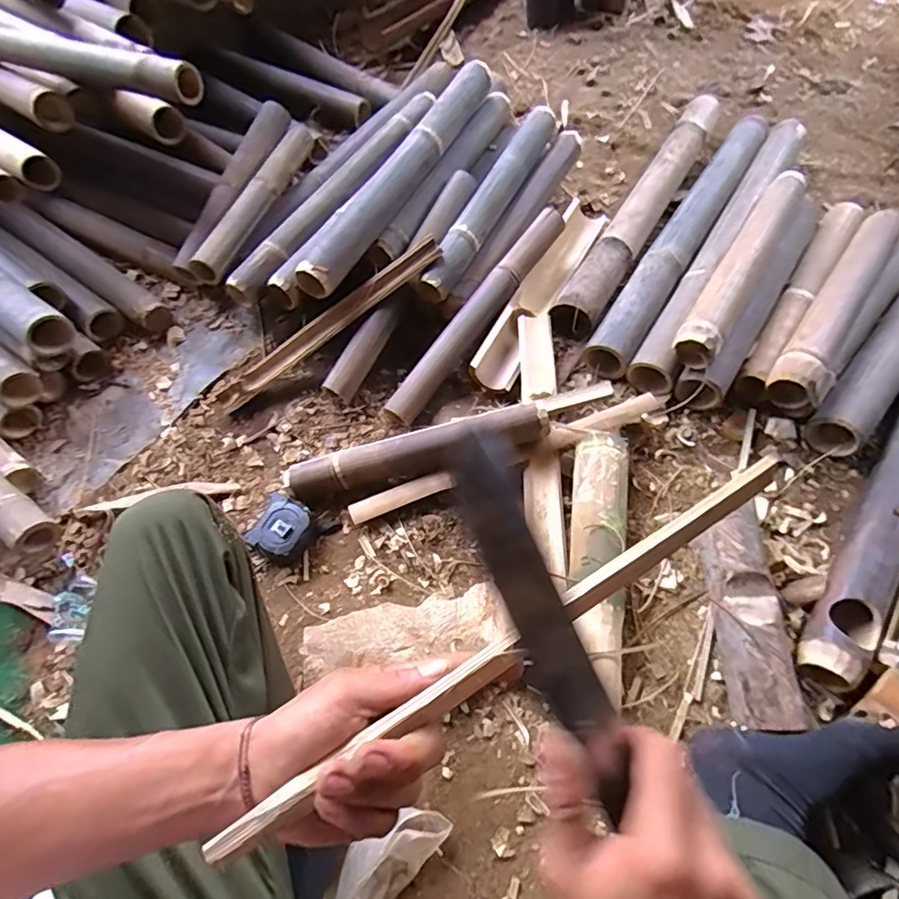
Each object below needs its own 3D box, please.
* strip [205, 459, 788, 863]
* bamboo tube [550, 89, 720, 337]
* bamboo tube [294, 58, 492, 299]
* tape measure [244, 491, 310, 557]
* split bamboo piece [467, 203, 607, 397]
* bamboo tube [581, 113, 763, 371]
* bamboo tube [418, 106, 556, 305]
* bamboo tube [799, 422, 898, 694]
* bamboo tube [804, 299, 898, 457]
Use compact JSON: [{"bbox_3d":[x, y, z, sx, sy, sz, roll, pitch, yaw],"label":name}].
[{"bbox_3d":[0.051,0.104,0.296,0.382,0.021,0.015,-29,64,-13],"label":"strip"},{"bbox_3d":[0.387,-0.481,1.005,0.081,0.072,0.722,28,67,17],"label":"bamboo tube"},{"bbox_3d":[-0.083,-0.506,0.921,0.072,0.054,0.608,24,66,15],"label":"bamboo tube"},{"bbox_3d":[-0.242,0.112,0.744,0.076,0.041,0.082,21,65,13],"label":"tape measure"},{"bbox_3d":[0.173,-0.298,0.937,0.073,0.056,0.484,24,66,15],"label":"split bamboo piece"},{"bbox_3d":[0.447,-0.414,0.967,0.078,0.072,0.735,29,67,17],"label":"bamboo tube"},{"bbox_3d":[0.082,-0.466,0.949,0.057,0.060,0.498,24,66,15],"label":"bamboo tube"},{"bbox_3d":[0.613,0.055,0.701,0.090,0.069,0.592,36,70,20],"label":"bamboo tube"},{"bbox_3d":[0.708,-0.167,0.815,0.071,0.073,0.477,39,71,21],"label":"bamboo tube"}]

